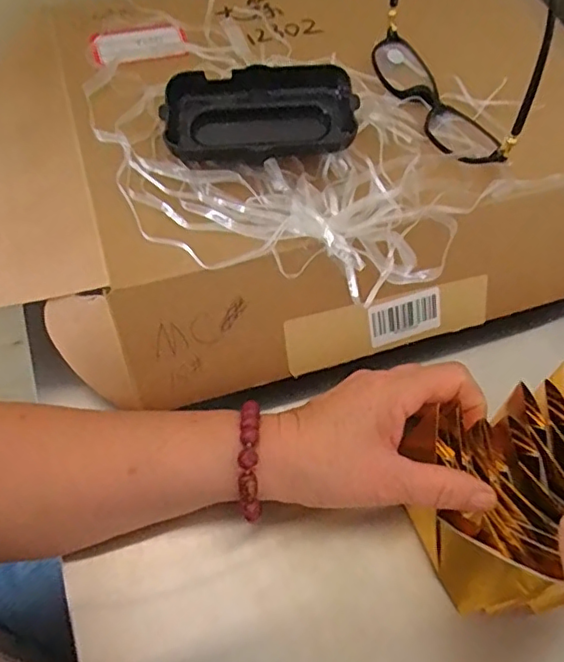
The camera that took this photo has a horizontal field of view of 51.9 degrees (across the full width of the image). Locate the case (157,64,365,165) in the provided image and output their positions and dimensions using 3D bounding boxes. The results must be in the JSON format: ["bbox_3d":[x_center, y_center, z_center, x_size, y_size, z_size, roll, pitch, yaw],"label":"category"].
[{"bbox_3d":[-0.012,-0.128,0.347,0.109,0.027,0.053,-5,86,3],"label":"case"}]

